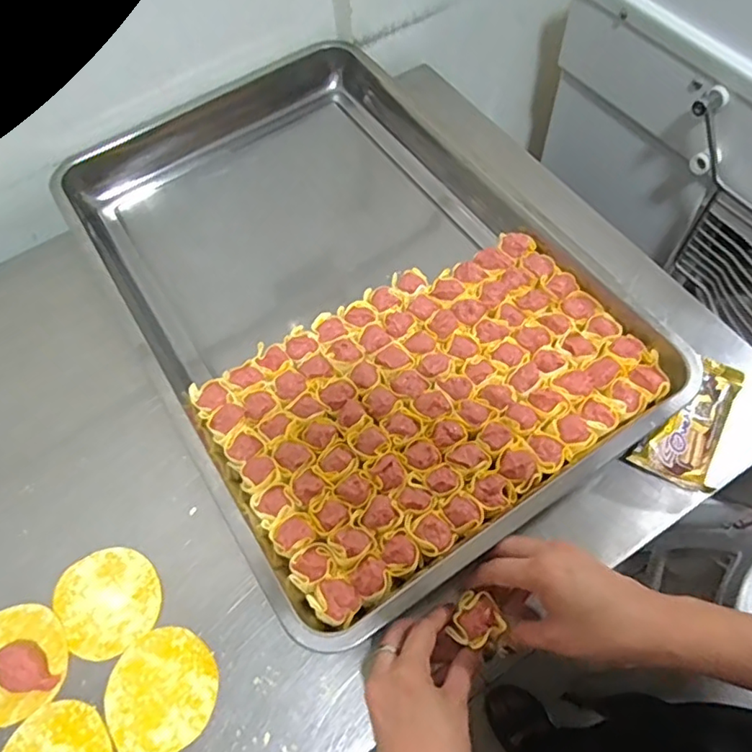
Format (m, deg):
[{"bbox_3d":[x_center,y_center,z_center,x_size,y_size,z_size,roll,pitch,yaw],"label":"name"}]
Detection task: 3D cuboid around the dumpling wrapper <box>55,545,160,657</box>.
[{"bbox_3d":[-0.217,0.180,0.465,0.077,0.004,0.083,-2,61,3],"label":"dumpling wrapper"}]

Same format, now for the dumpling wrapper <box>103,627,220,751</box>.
[{"bbox_3d":[-0.161,0.236,0.432,0.082,0.004,0.082,-2,61,3],"label":"dumpling wrapper"}]

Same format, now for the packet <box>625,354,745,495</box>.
[{"bbox_3d":[0.272,0.037,0.482,0.057,0.016,0.125,36,70,21],"label":"packet"}]

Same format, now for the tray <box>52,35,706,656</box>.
[{"bbox_3d":[-0.049,-0.101,0.588,0.388,0.070,0.612,-32,64,-13],"label":"tray"}]

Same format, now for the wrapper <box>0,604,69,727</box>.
[{"bbox_3d":[-0.282,0.217,0.438,0.078,0.025,0.082,-2,61,3],"label":"wrapper"}]

